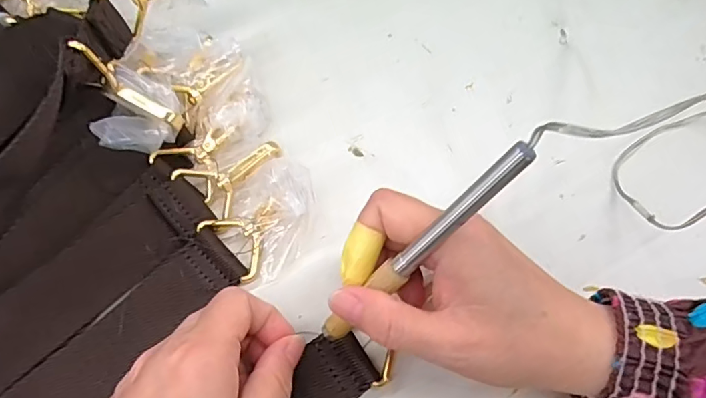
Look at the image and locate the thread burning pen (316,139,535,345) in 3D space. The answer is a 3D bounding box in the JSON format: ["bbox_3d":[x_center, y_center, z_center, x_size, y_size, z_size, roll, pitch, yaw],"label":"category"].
[{"bbox_3d":[0.027,0.023,0.210,0.008,0.124,0.009,2,48,-50],"label":"thread burning pen"}]

